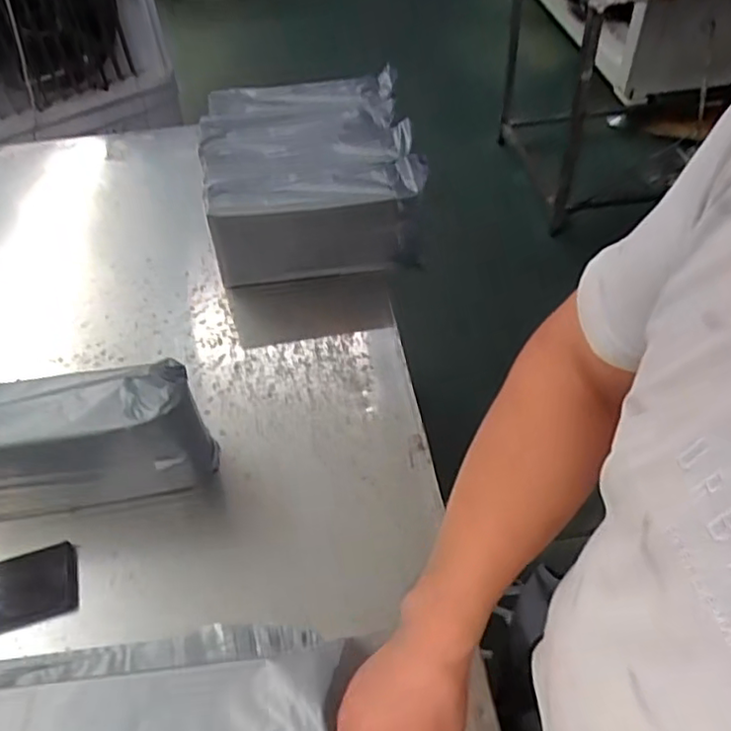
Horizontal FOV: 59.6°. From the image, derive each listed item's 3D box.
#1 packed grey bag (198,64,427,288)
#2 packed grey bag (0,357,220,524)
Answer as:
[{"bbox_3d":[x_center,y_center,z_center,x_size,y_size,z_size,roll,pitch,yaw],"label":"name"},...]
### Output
[{"bbox_3d":[-0.092,-0.319,1.044,0.316,0.135,0.369,-7,49,-4],"label":"packed grey bag"},{"bbox_3d":[-0.339,0.083,0.702,0.314,0.163,0.088,-6,49,-3],"label":"packed grey bag"}]

